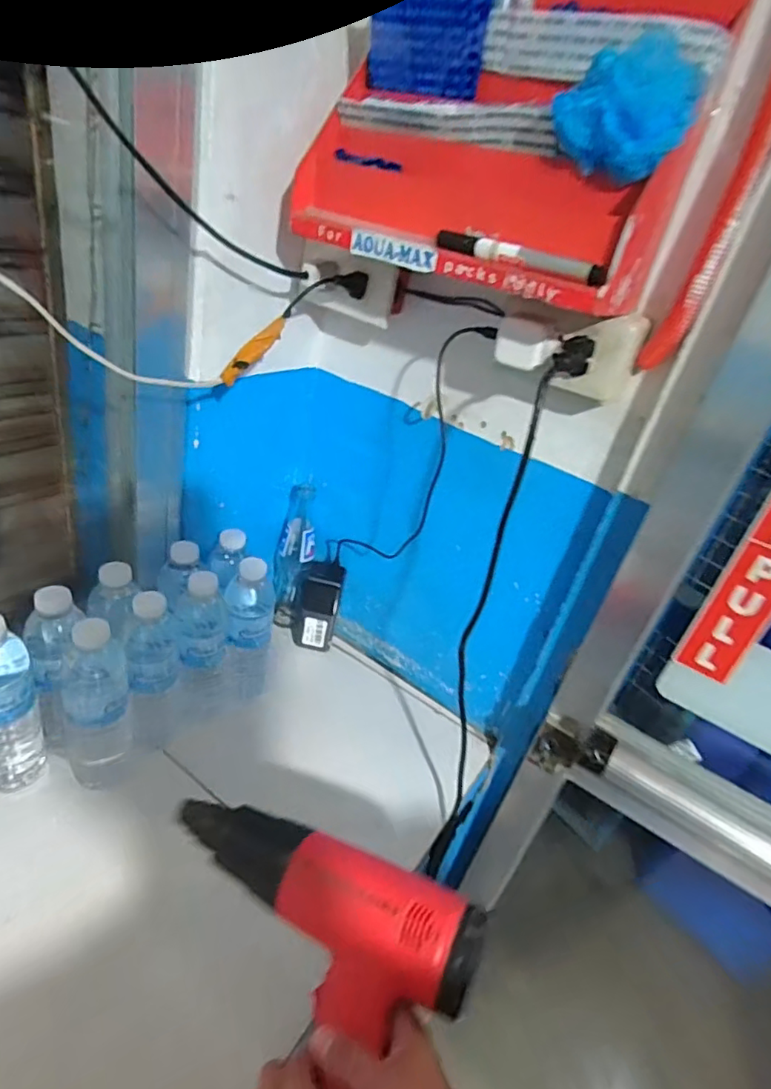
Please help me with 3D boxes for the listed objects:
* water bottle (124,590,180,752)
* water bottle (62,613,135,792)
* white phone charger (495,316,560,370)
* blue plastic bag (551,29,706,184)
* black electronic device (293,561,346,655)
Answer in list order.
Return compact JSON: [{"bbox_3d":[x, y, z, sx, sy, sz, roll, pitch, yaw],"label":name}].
[{"bbox_3d":[-0.258,0.146,0.633,0.053,0.216,0.061,-6,28,-22],"label":"water bottle"},{"bbox_3d":[-0.292,0.168,0.578,0.063,0.211,0.064,-11,31,-30],"label":"water bottle"},{"bbox_3d":[0.132,-0.187,0.526,0.040,0.039,0.044,-18,35,-39],"label":"white phone charger"},{"bbox_3d":[0.171,-0.308,0.407,0.094,0.075,0.041,10,26,8],"label":"blue plastic bag"},{"bbox_3d":[-0.101,0.096,0.844,0.071,0.137,0.043,2,26,-7],"label":"black electronic device"}]

